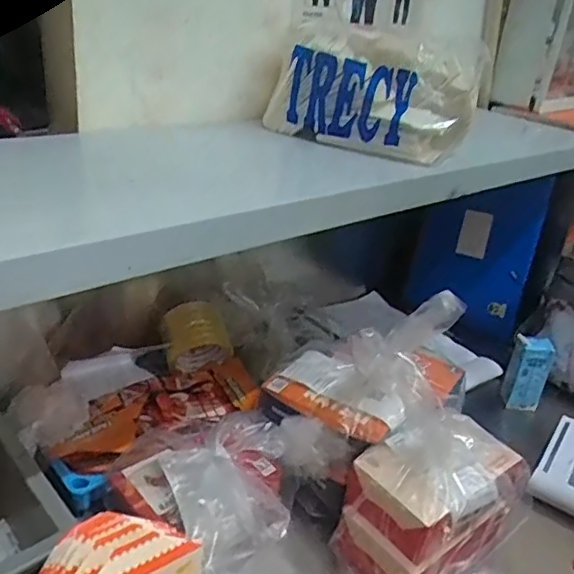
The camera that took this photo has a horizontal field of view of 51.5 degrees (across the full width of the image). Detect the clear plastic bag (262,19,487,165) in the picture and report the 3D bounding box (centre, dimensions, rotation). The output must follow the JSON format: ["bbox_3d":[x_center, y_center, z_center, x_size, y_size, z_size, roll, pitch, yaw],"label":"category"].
[{"bbox_3d":[0.115,-0.259,0.783,0.255,0.126,0.144,21,30,25],"label":"clear plastic bag"}]

